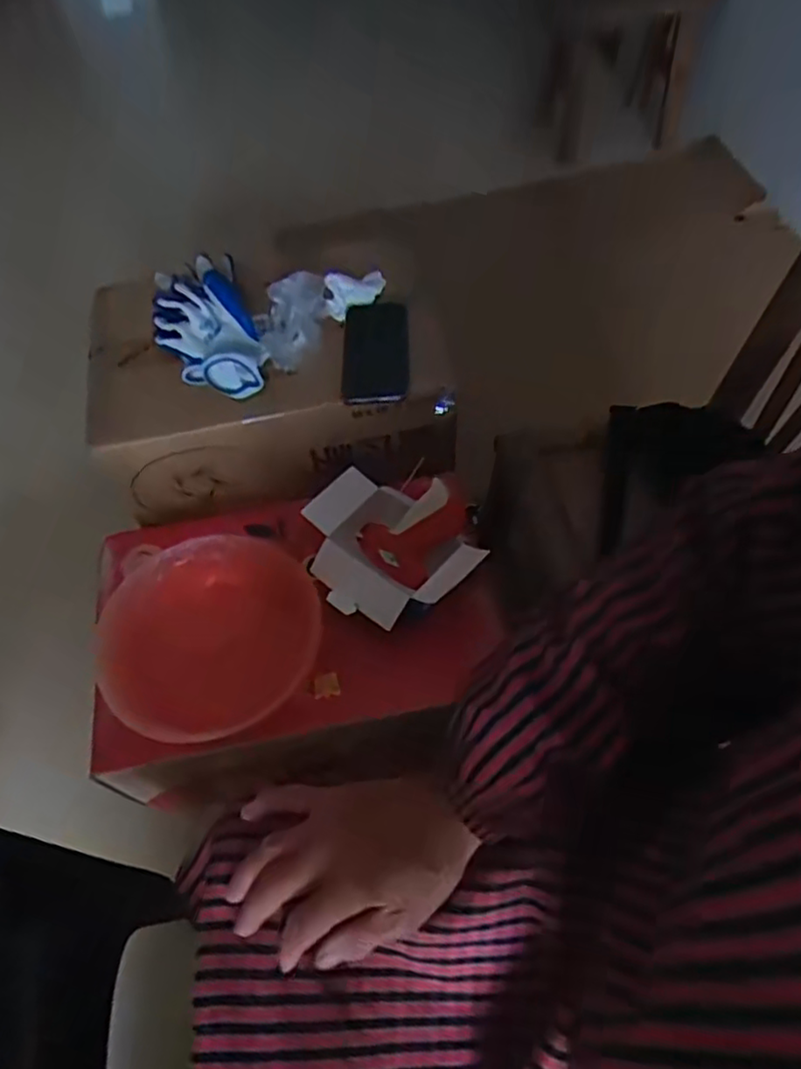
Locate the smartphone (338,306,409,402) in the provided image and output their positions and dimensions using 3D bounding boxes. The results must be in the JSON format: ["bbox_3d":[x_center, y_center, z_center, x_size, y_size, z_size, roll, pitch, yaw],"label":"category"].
[{"bbox_3d":[-0.034,-0.233,0.872,0.087,0.140,0.013,-1,46,-2],"label":"smartphone"}]

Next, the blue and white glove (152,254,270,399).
[{"bbox_3d":[-0.235,-0.257,0.786,0.115,0.063,0.236,-20,59,-11],"label":"blue and white glove"}]

